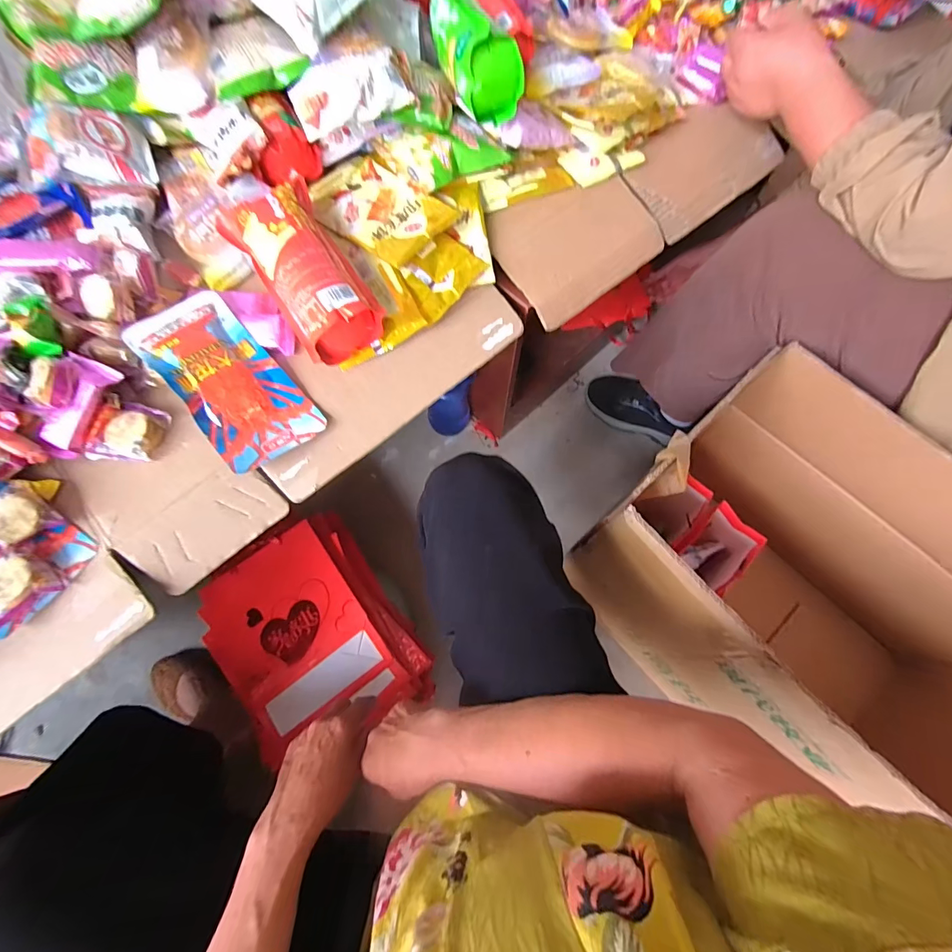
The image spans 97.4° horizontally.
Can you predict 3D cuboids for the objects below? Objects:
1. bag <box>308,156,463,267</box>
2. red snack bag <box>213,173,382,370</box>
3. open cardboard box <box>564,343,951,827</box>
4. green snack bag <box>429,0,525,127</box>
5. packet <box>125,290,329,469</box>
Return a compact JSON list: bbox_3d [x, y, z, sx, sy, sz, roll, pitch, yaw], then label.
[{"bbox_3d":[-0.113,-0.307,0.487,0.154,0.021,0.105,35,73,12],"label":"bag"},{"bbox_3d":[-0.176,-0.215,0.439,0.092,0.075,0.205,-33,73,-11],"label":"red snack bag"},{"bbox_3d":[0.477,0.186,0.608,0.386,0.394,0.561,-42,75,-14],"label":"open cardboard box"},{"bbox_3d":[-0.005,-0.493,0.468,0.071,0.071,0.182,-11,70,-4],"label":"green snack bag"},{"bbox_3d":[-0.254,-0.099,0.422,0.095,0.022,0.197,-41,88,-14],"label":"packet"}]

